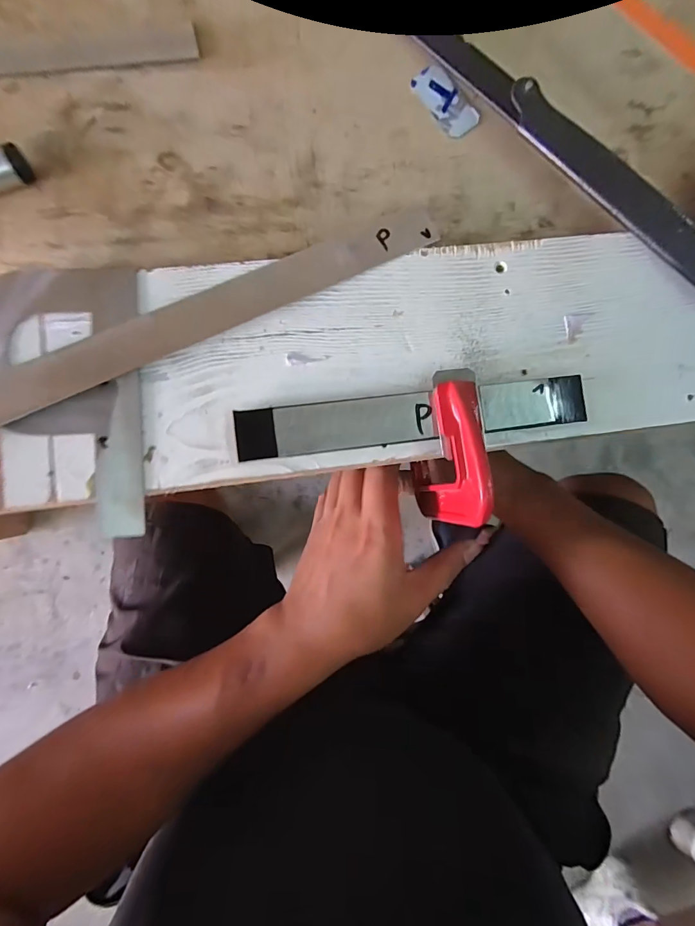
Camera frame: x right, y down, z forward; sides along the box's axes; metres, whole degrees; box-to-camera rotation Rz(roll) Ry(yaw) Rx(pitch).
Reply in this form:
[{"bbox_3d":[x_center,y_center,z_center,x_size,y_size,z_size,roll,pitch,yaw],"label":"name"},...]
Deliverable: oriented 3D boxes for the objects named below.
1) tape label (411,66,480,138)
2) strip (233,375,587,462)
[{"bbox_3d":[0.063,-0.234,0.261,0.025,0.004,0.048,-41,92,-6],"label":"tape label"},{"bbox_3d":[0.038,-0.026,0.225,0.194,0.007,0.027,-7,92,-5],"label":"strip"}]

